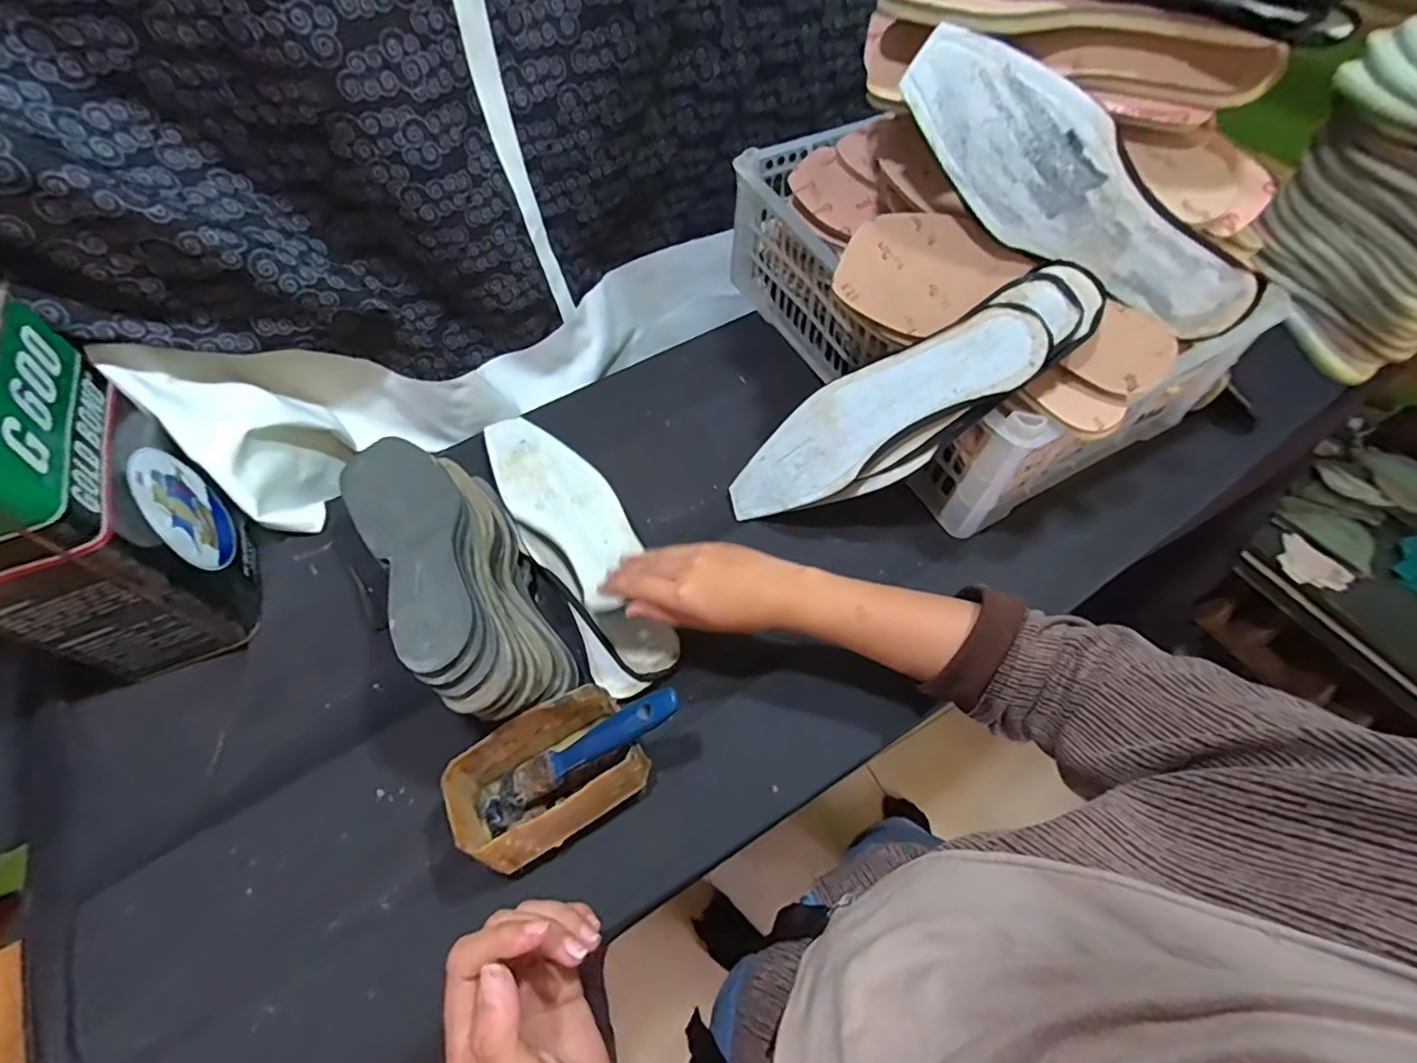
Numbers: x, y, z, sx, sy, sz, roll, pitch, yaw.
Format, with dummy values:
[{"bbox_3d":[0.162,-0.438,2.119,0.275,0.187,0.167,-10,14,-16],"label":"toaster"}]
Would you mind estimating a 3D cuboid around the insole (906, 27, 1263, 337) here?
[{"bbox_3d":[0.245,-0.224,0.407,0.274,0.082,0.017,41,36,-7],"label":"insole"}]

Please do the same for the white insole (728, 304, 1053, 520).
[{"bbox_3d":[0.126,-0.091,0.499,0.011,0.285,0.083,5,63,-48],"label":"white insole"}]

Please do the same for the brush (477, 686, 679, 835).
[{"bbox_3d":[-0.092,0.158,0.416,0.180,0.014,0.030,-36,59,17],"label":"brush"}]

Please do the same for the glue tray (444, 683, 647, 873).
[{"bbox_3d":[-0.110,0.174,0.428,0.129,0.067,0.084,-28,62,-16],"label":"glue tray"}]

